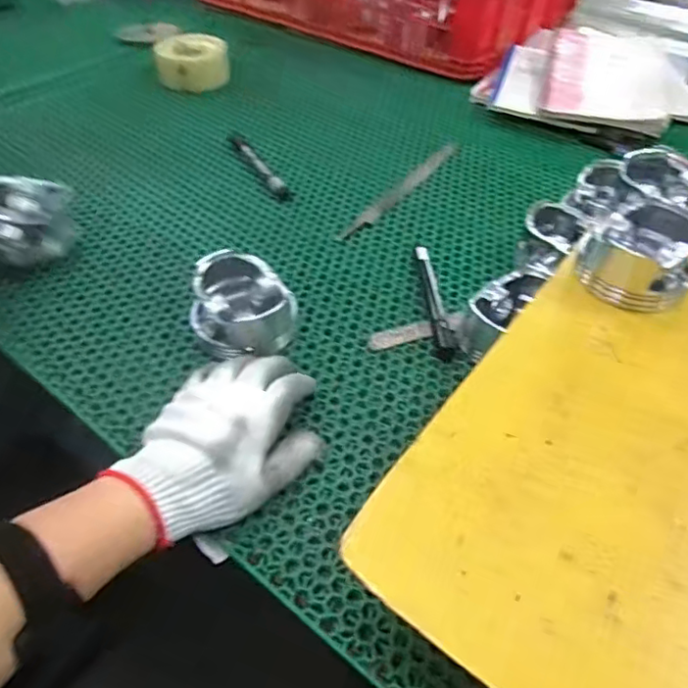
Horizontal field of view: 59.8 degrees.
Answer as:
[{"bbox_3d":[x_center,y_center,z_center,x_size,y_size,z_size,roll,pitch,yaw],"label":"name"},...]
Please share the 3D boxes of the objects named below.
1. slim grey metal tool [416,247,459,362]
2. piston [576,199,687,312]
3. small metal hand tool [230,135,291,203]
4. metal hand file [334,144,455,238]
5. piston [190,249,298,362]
[{"bbox_3d":[0.083,-0.040,0.536,0.018,0.018,0.132,0,47,-4],"label":"slim grey metal tool"},{"bbox_3d":[0.238,-0.076,0.476,0.083,0.049,0.083,28,51,21],"label":"piston"},{"bbox_3d":[-0.096,-0.203,0.681,0.017,0.010,0.142,-20,51,-21],"label":"small metal hand tool"},{"bbox_3d":[0.066,-0.175,0.675,0.021,0.004,0.231,27,52,23],"label":"metal hand file"},{"bbox_3d":[-0.085,-0.030,0.498,0.082,0.052,0.071,22,49,17],"label":"piston"}]

